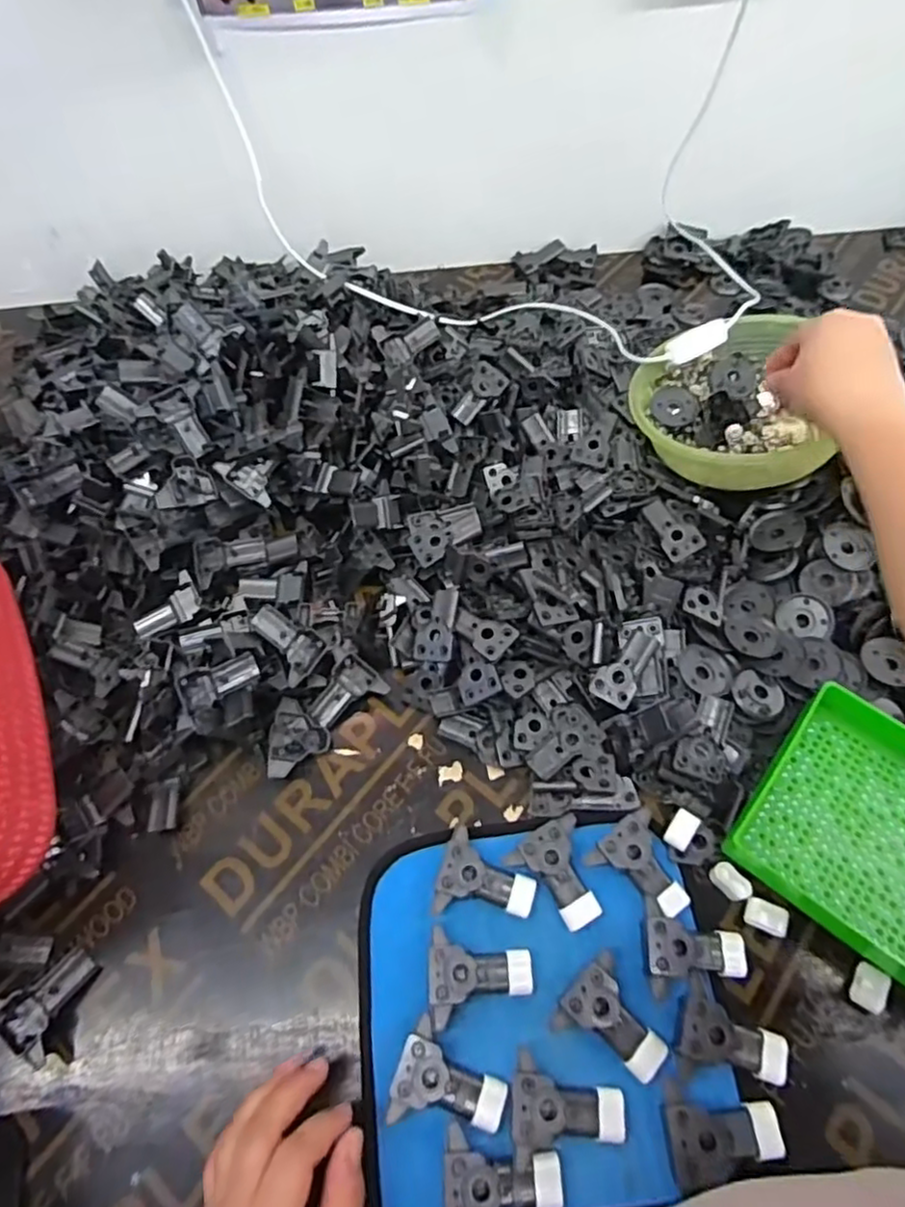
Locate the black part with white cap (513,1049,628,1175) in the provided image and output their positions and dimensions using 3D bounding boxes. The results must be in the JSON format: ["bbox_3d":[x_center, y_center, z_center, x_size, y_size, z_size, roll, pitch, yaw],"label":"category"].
[{"bbox_3d":[0.067,0.291,0.385,0.064,0.014,0.052,1,60,3],"label":"black part with white cap"}]

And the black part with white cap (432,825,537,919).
[{"bbox_3d":[0.024,0.184,0.453,0.064,0.014,0.054,9,61,7],"label":"black part with white cap"}]

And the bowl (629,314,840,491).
[{"bbox_3d":[0.239,-0.175,0.596,0.150,0.058,0.159,-1,60,2],"label":"bowl"}]

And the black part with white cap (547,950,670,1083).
[{"bbox_3d":[0.096,0.256,0.405,0.052,0.016,0.064,-34,64,-16],"label":"black part with white cap"}]

